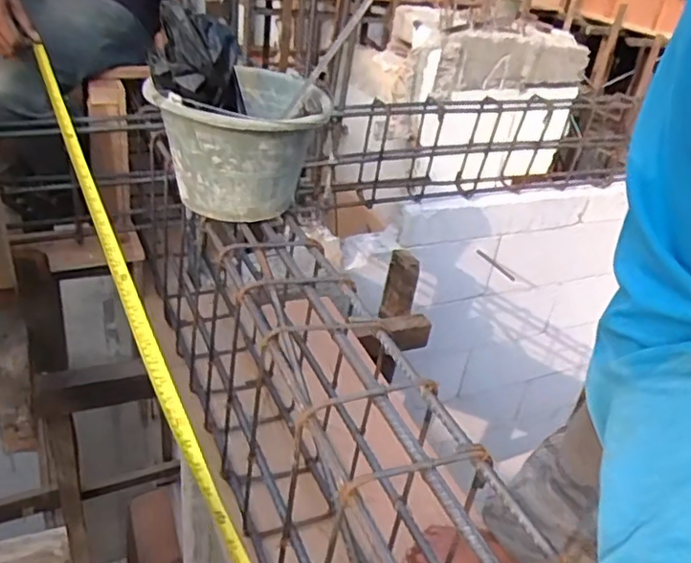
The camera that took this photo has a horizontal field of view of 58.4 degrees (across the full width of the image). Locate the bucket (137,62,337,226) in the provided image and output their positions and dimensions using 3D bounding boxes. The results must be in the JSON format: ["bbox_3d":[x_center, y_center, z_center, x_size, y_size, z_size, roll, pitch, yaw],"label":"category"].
[{"bbox_3d":[-0.156,-0.194,0.884,0.220,0.166,0.236,6,31,-3],"label":"bucket"}]

